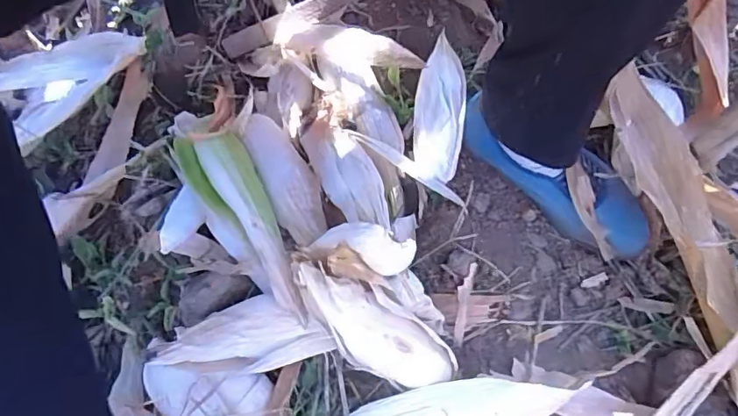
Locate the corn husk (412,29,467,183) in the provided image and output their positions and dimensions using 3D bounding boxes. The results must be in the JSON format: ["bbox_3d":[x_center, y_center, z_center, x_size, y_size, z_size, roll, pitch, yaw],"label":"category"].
[{"bbox_3d":[0.080,-0.113,0.594,0.054,0.034,0.176,6,67,8],"label":"corn husk"}]

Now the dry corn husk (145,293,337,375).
[{"bbox_3d":[-0.121,0.124,0.483,0.171,0.042,0.066,-15,65,-1],"label":"dry corn husk"}]

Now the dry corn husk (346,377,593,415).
[{"bbox_3d":[0.083,0.191,0.483,0.224,0.047,0.056,-13,65,0],"label":"dry corn husk"}]

